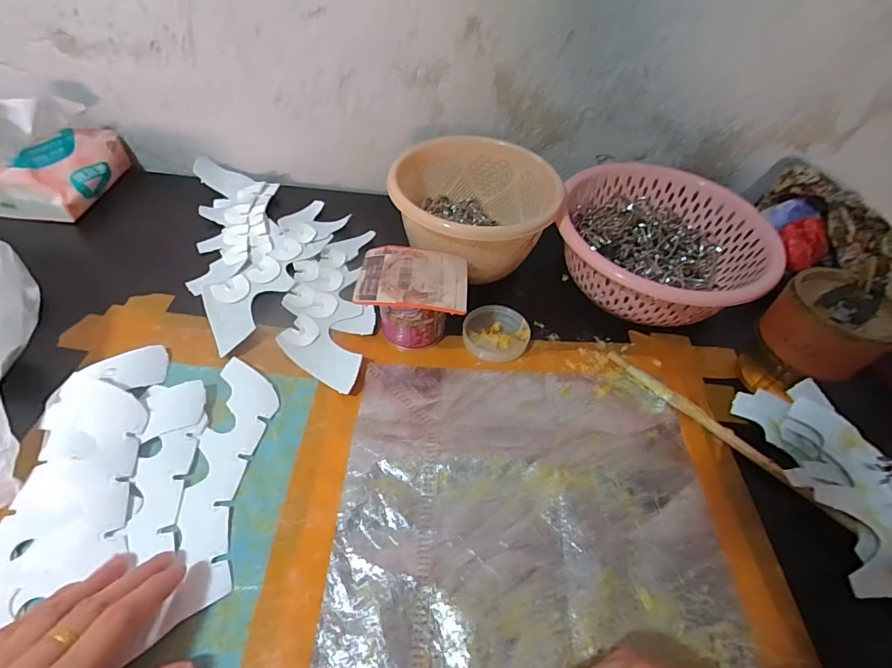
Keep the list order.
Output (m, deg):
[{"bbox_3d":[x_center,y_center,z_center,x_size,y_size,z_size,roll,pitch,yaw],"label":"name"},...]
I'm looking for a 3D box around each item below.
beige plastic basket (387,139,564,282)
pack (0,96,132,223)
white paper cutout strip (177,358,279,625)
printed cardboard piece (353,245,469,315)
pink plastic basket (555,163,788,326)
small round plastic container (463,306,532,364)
[{"bbox_3d":[0.027,-0.135,0.491,0.171,0.082,0.152,-6,50,-10],"label":"beige plastic basket"},{"bbox_3d":[-0.457,-0.211,0.523,0.096,0.099,0.136,5,49,-1],"label":"pack"},{"bbox_3d":[-0.168,0.103,0.349,0.048,0.004,0.191,3,50,-8],"label":"white paper cutout strip"},{"bbox_3d":[-0.029,-0.051,0.411,0.096,0.007,0.072,6,49,0],"label":"printed cardboard piece"},{"bbox_3d":[0.229,-0.098,0.495,0.213,0.072,0.194,26,51,17],"label":"pink plastic basket"},{"bbox_3d":[0.050,-0.001,0.454,0.065,0.019,0.057,10,49,3],"label":"small round plastic container"}]

